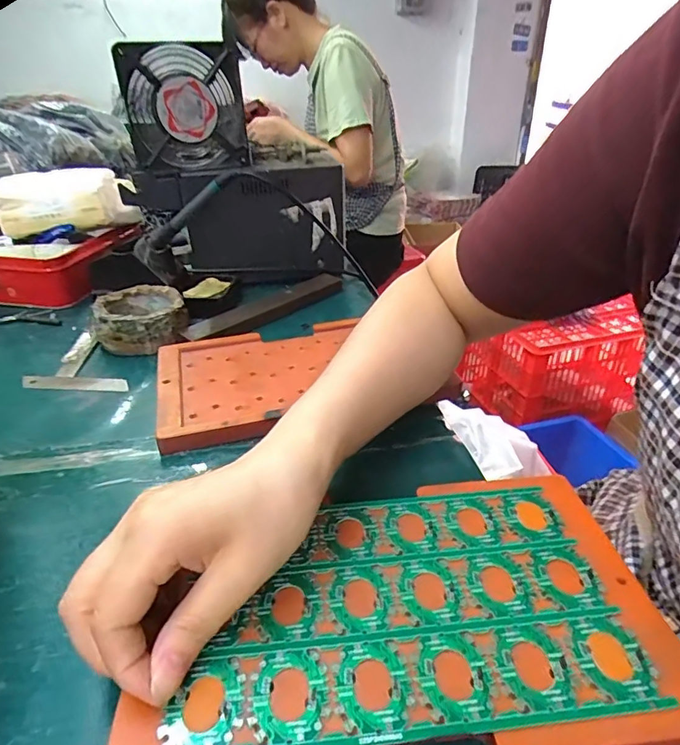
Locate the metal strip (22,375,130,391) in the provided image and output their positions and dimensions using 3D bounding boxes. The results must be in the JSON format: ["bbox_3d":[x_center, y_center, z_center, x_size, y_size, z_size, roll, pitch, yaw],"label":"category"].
[{"bbox_3d":[-0.235,0.009,0.436,0.097,0.004,0.016,1,45,3],"label":"metal strip"}]

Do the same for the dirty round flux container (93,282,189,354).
[{"bbox_3d":[-0.202,-0.058,0.499,0.090,0.037,0.082,-13,34,-18],"label":"dirty round flux container"}]

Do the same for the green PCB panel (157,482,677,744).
[{"bbox_3d":[0.027,0.107,0.237,0.195,0.007,0.120,-6,33,-4],"label":"green PCB panel"}]

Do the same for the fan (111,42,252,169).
[{"bbox_3d":[-0.170,-0.292,0.543,0.132,0.123,0.049,-20,29,-30],"label":"fan"}]

